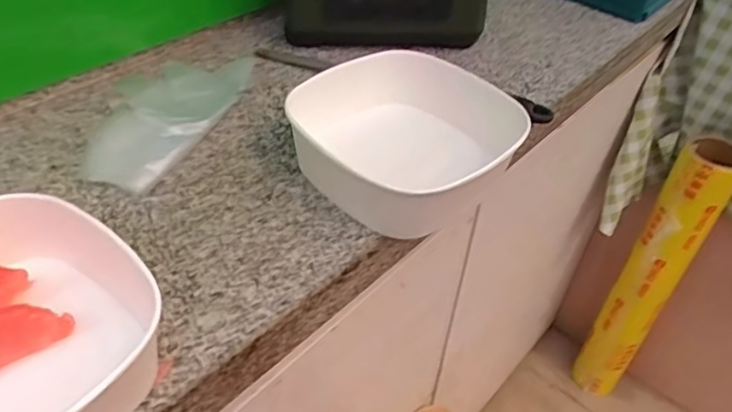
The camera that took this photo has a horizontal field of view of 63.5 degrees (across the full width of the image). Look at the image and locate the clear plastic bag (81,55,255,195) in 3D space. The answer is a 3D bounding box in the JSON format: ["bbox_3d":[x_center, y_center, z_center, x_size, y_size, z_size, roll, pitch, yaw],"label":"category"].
[{"bbox_3d":[-0.172,-0.090,0.513,0.092,0.021,0.210,12,44,7],"label":"clear plastic bag"}]

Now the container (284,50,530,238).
[{"bbox_3d":[0.030,-0.062,0.478,0.176,0.049,0.141,-33,54,-33],"label":"container"}]

